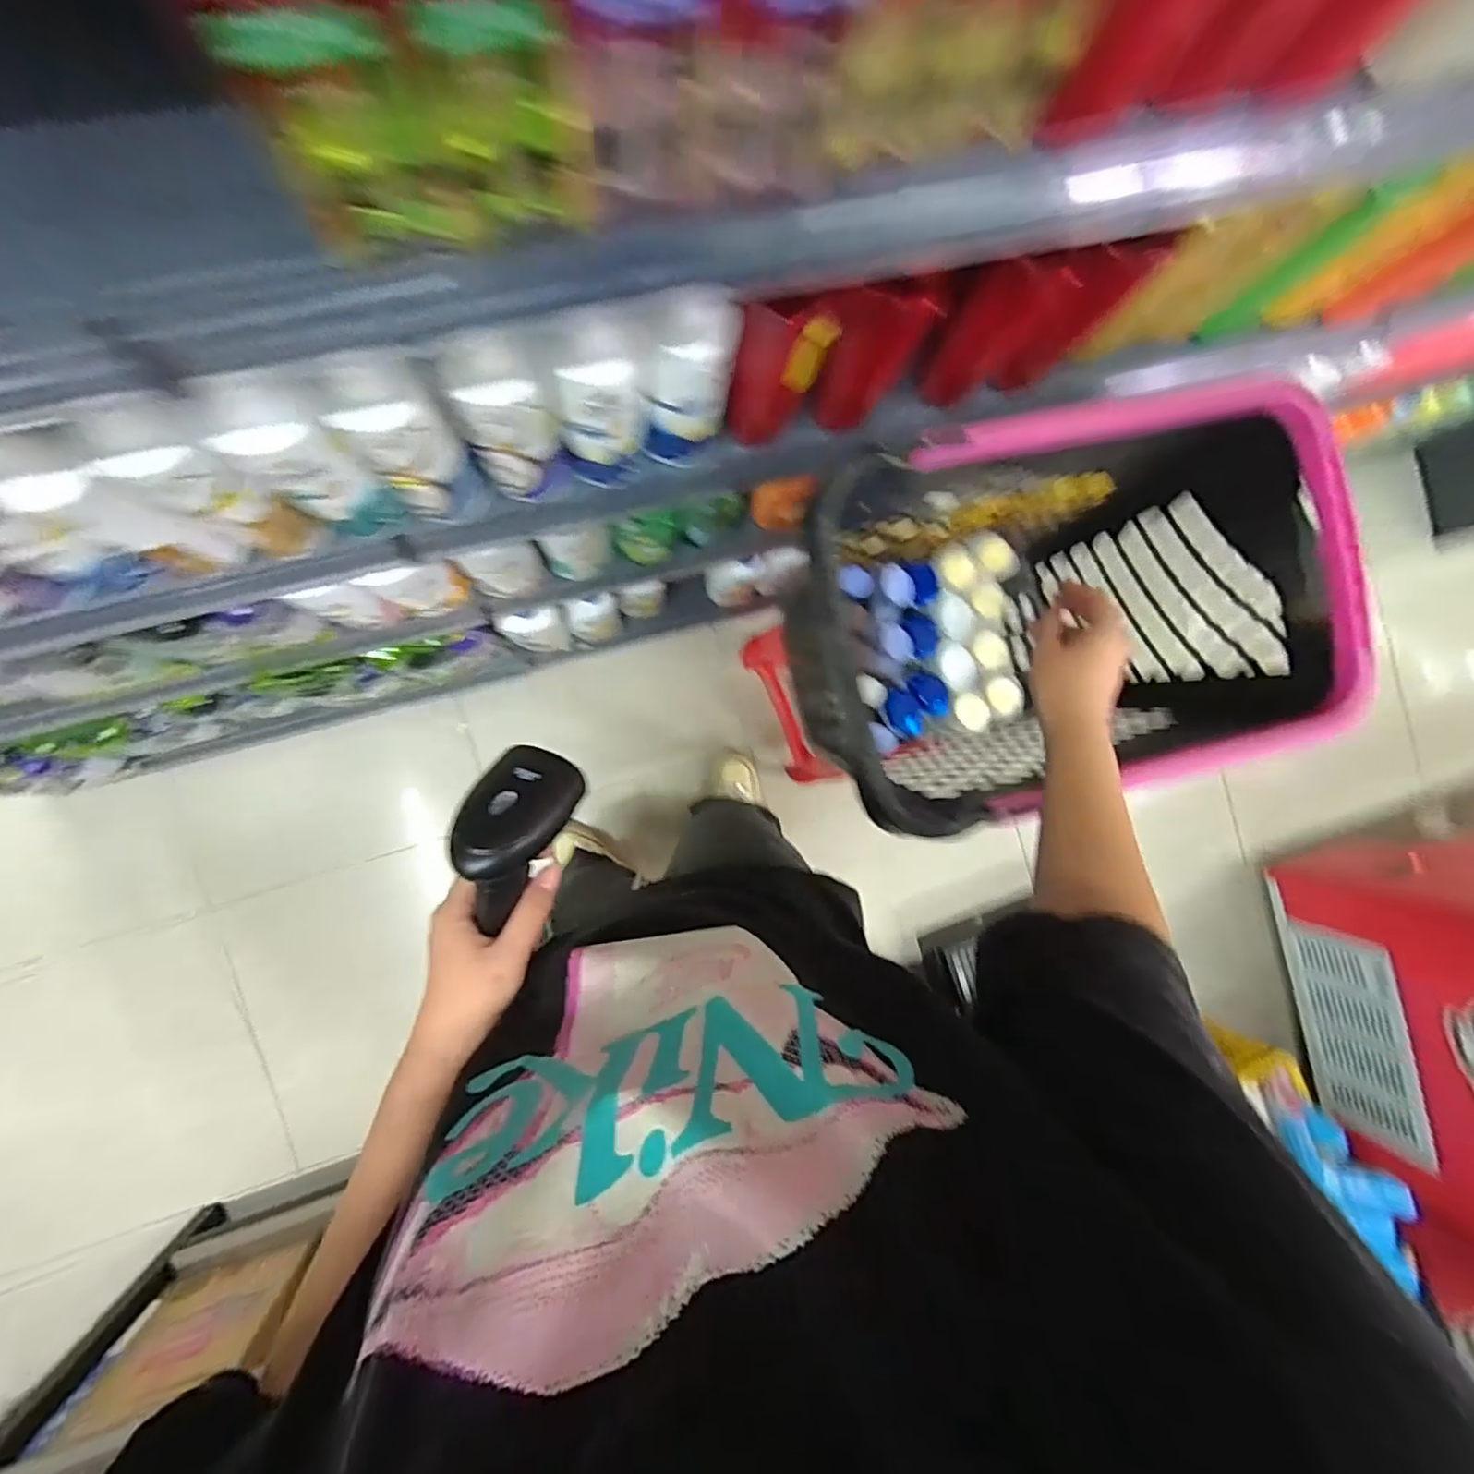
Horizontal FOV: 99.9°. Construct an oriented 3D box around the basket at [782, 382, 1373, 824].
[{"bbox_3d":[0.328,-0.142,0.781,0.550,0.392,0.383,-19,93,-8],"label":"basket"}]

